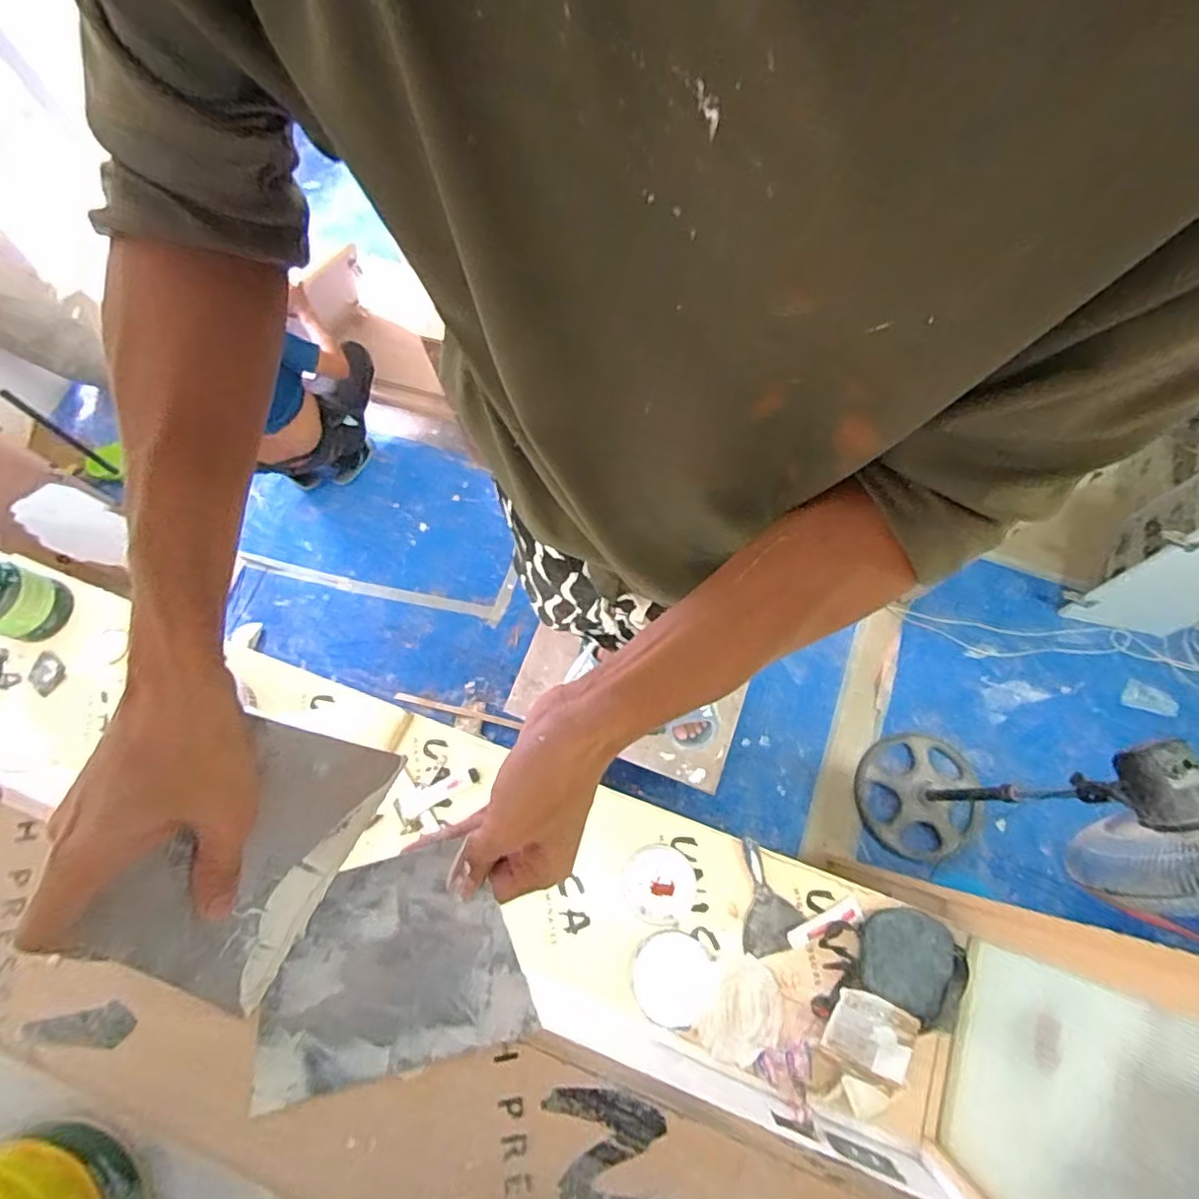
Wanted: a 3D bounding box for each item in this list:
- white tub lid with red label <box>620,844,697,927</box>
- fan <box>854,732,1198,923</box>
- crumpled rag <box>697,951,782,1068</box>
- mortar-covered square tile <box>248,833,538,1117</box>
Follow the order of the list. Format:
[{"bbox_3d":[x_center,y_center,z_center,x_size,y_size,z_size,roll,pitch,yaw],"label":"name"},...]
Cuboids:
[{"bbox_3d":[0.128,0.614,1.311,0.152,0.010,0.150,-1,72,2],"label":"white tub lid with red label"},{"bbox_3d":[1.106,0.508,1.580,0.441,1.310,0.398,-8,72,-1],"label":"fan"},{"bbox_3d":[0.287,0.830,1.224,0.142,0.017,0.188,28,75,10],"label":"crumpled rag"},{"bbox_3d":[-0.113,0.190,0.317,0.135,0.008,0.099,-16,72,-3],"label":"mortar-covered square tile"}]

